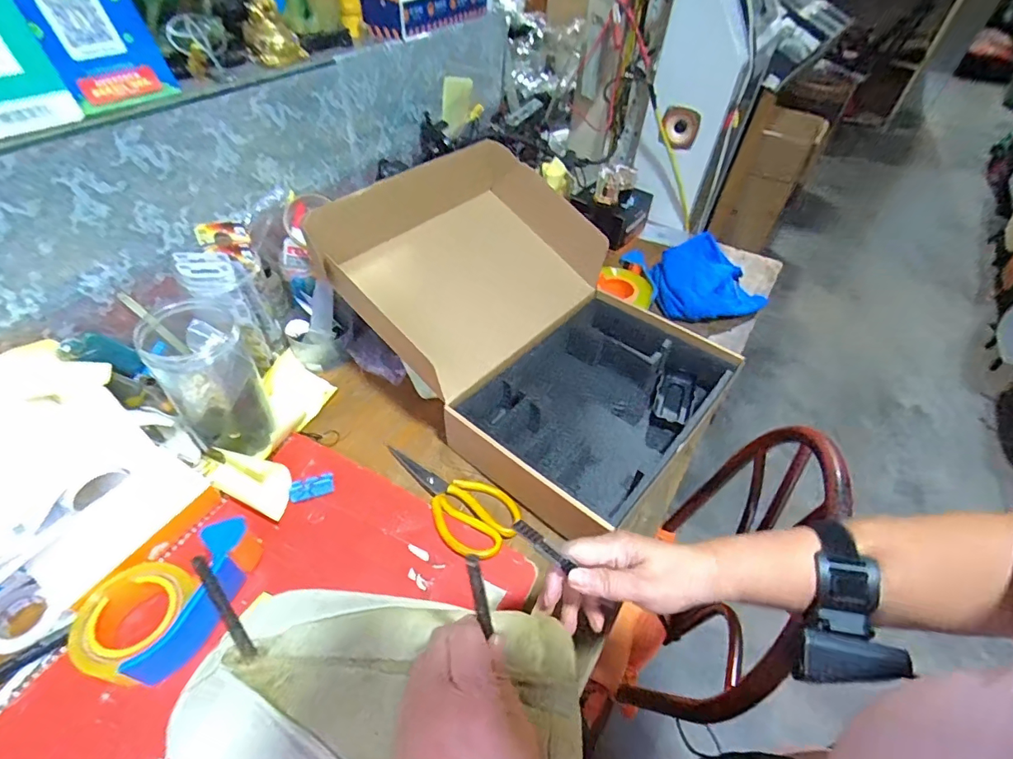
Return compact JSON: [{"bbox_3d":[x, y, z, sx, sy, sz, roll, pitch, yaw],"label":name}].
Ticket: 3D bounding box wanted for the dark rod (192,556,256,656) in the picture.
[{"bbox_3d":[-0.185,0.153,0.319,0.008,0.091,0.008,-9,24,4],"label":"dark rod"}]

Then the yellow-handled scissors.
[{"bbox_3d":[-0.071,0.141,0.614,0.094,0.011,0.193,-35,58,-31],"label":"yellow-handled scissors"}]

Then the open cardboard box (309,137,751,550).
[{"bbox_3d":[0.031,-0.087,0.688,0.517,0.206,0.369,35,54,25],"label":"open cardboard box"}]

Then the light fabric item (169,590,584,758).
[{"bbox_3d":[-0.085,0.211,0.316,0.254,0.089,0.150,13,47,7],"label":"light fabric item"}]

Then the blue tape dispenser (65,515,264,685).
[{"bbox_3d":[-0.328,0.211,0.478,0.093,0.060,0.154,18,48,12],"label":"blue tape dispenser"}]

